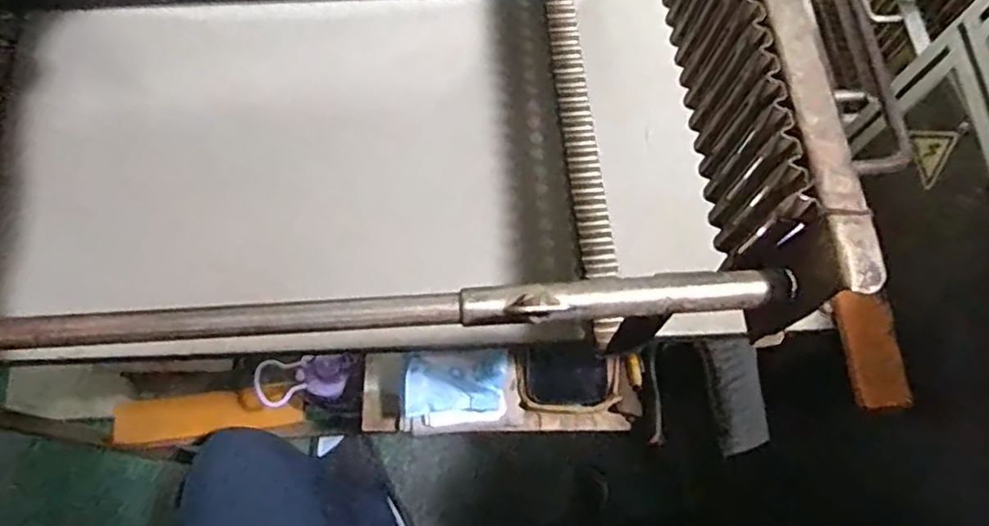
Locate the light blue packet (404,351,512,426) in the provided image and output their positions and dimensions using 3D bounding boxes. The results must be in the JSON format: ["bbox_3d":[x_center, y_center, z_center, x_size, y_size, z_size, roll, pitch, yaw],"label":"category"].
[{"bbox_3d":[-0.032,0.118,0.616,0.105,0.063,0.060,-5,71,-3],"label":"light blue packet"}]

